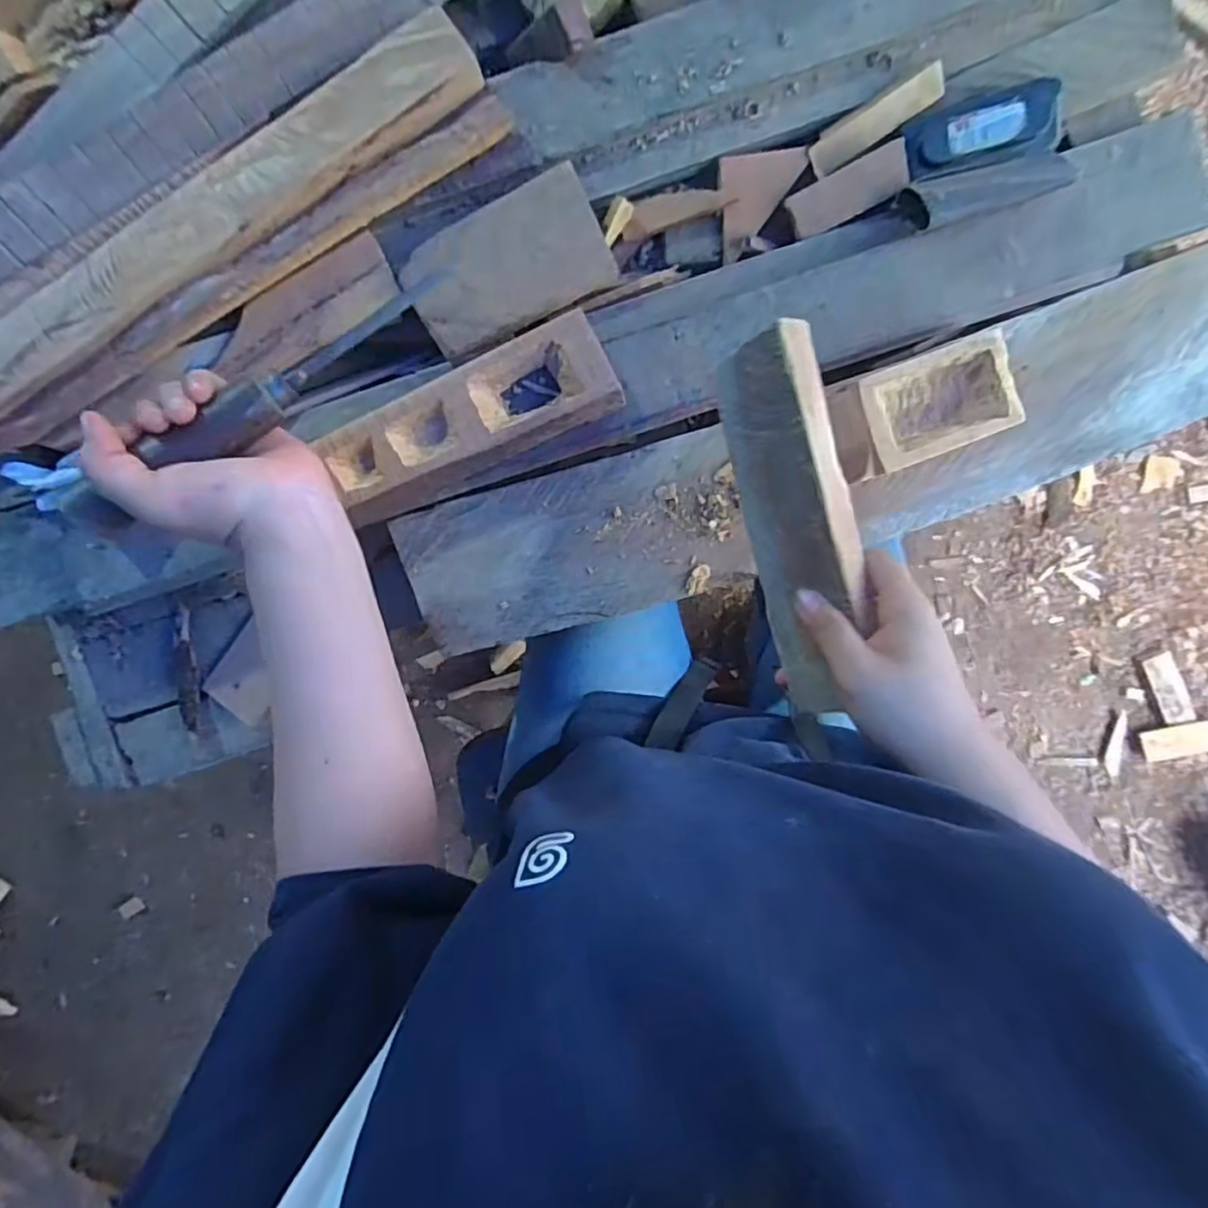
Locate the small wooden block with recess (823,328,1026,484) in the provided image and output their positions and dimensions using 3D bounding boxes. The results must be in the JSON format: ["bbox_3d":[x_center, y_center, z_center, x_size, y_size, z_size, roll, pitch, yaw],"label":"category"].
[{"bbox_3d":[0.211,-0.129,0.435,0.113,0.052,0.065,-17,91,2],"label":"small wooden block with recess"}]

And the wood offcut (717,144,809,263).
[{"bbox_3d":[0.116,-0.289,0.459,0.061,0.011,0.071,-5,92,2],"label":"wood offcut"}]

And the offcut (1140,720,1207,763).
[{"bbox_3d":[1.019,0.237,1.107,0.146,0.019,0.062,-10,92,2],"label":"offcut"}]

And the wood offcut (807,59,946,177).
[{"bbox_3d":[0.190,-0.340,0.445,0.100,0.013,0.029,-32,89,1],"label":"wood offcut"}]

